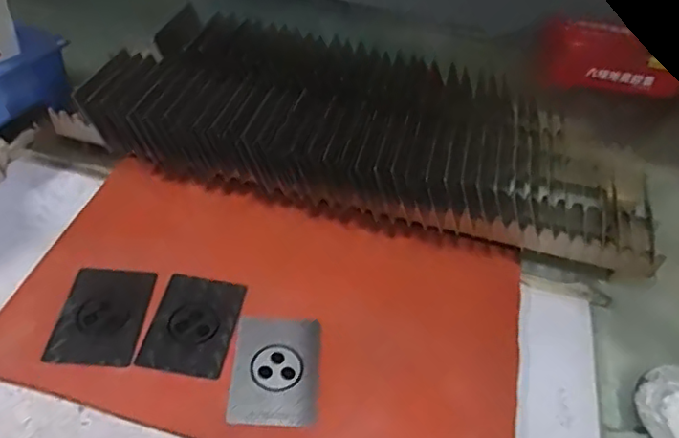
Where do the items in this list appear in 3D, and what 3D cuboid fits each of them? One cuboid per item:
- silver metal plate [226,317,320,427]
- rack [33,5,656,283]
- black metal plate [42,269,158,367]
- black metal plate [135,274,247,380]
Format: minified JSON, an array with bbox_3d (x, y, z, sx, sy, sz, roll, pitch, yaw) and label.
[{"bbox_3d":[-0.046,0.107,0.427,0.061,0.004,0.085,6,47,-5],"label":"silver metal plate"},{"bbox_3d":[0.013,-0.079,0.559,0.528,0.090,0.187,13,46,7],"label":"rack"},{"bbox_3d":[-0.176,0.071,0.442,0.059,0.008,0.087,7,40,-5],"label":"black metal plate"},{"bbox_3d":[-0.109,0.078,0.444,0.061,0.004,0.083,10,46,2],"label":"black metal plate"}]

